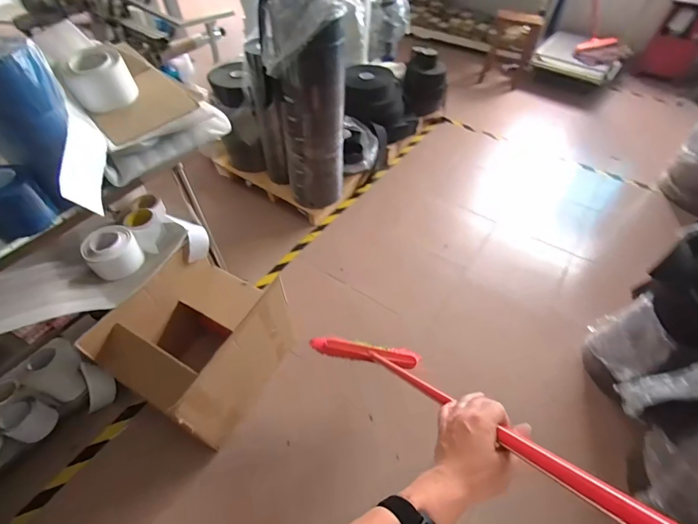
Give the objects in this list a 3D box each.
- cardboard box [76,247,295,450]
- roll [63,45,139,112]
[{"bbox_3d":[-0.477,0.280,1.217,0.395,0.418,0.441,24,55,17],"label":"cardboard box"},{"bbox_3d":[-0.600,-0.443,0.877,0.133,0.097,0.114,-13,53,-11],"label":"roll"}]

